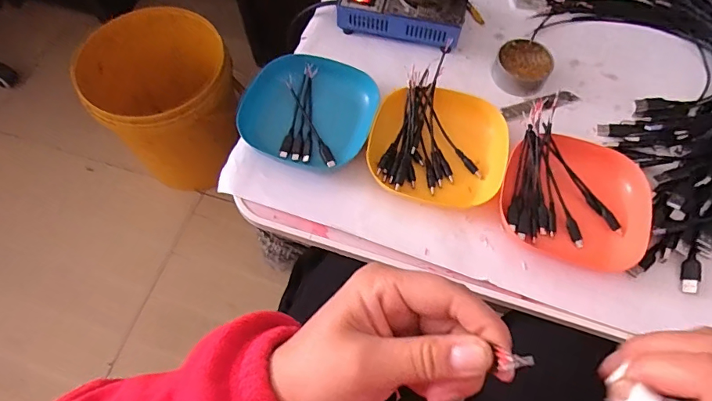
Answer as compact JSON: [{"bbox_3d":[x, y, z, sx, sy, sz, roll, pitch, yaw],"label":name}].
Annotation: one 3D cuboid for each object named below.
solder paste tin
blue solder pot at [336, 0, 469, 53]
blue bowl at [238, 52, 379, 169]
[{"bbox_3d":[0.197,-0.158,0.538,0.063,0.024,0.063,0,64,0],"label":"solder paste tin"},{"bbox_3d":[0.060,-0.248,0.562,0.150,0.058,0.096,13,65,6],"label":"blue solder pot"},{"bbox_3d":[-0.049,-0.105,0.506,0.133,0.030,0.138,21,66,10],"label":"blue bowl"}]

